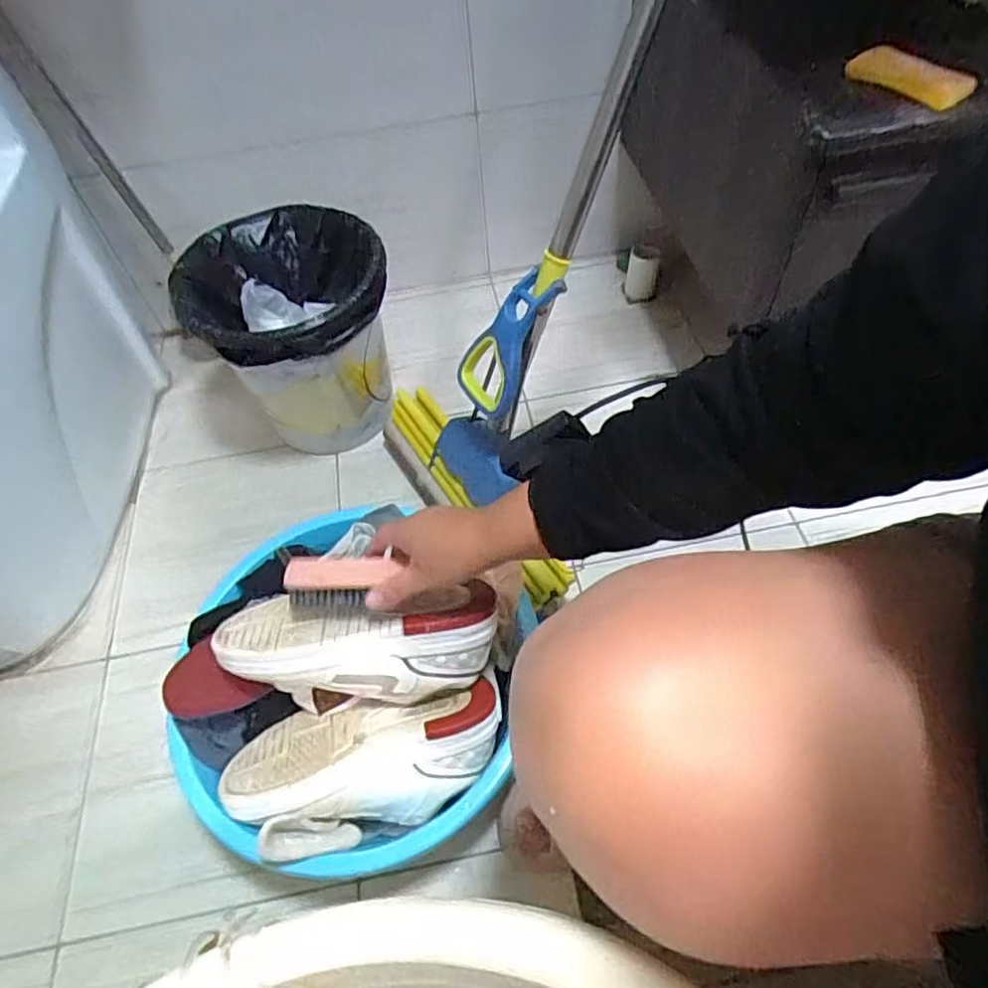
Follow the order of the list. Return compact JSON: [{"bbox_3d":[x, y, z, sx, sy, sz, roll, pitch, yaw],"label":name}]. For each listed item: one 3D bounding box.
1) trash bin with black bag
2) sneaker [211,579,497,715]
[{"bbox_3d":[-0.262,-0.201,0.904,0.254,0.274,0.236,-5,54,0],"label":"trash bin with black bag"},{"bbox_3d":[-0.123,0.138,0.601,0.245,0.092,0.089,-3,54,1],"label":"sneaker"}]

